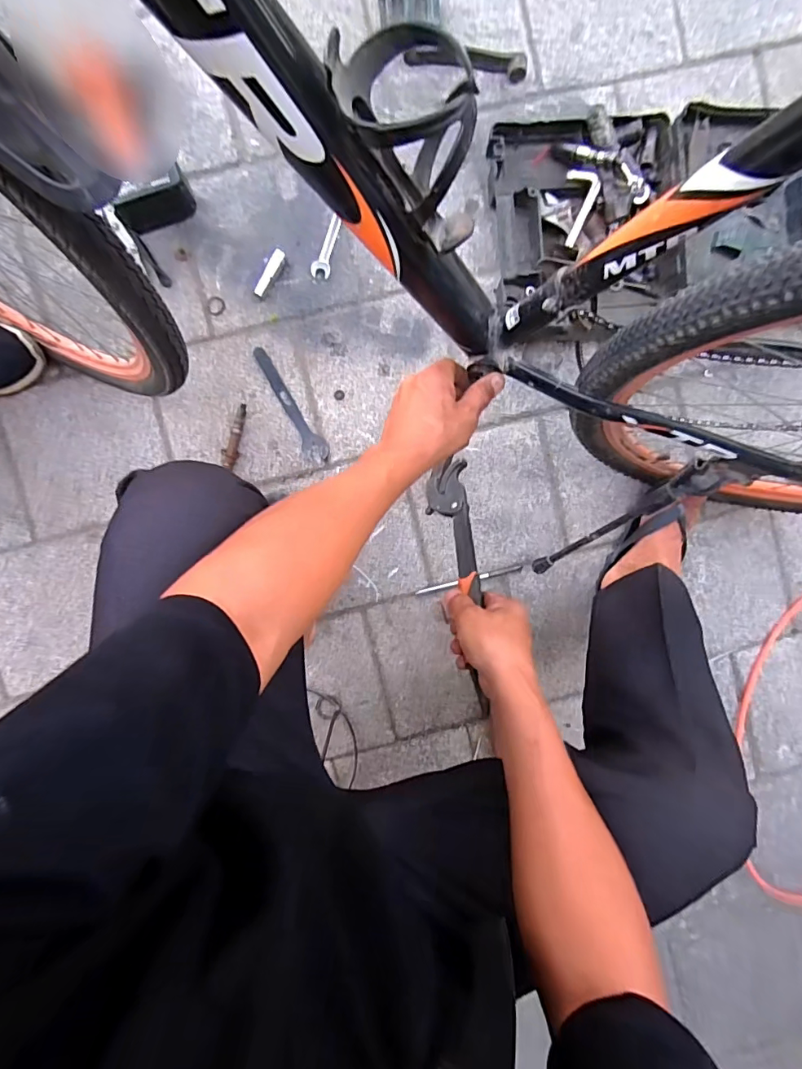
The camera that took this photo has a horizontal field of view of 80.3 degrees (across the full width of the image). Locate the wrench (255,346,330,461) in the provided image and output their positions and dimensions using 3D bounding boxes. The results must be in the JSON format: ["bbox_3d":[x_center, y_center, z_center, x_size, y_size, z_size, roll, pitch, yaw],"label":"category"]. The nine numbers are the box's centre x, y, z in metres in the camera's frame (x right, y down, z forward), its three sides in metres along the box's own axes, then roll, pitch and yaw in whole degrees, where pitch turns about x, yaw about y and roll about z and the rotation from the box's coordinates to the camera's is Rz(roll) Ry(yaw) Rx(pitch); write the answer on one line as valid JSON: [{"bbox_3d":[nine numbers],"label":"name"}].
[{"bbox_3d":[-0.184,-0.219,0.804,0.040,0.008,0.208,-28,95,0],"label":"wrench"}]

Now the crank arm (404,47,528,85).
[{"bbox_3d":[0.105,-0.760,0.756,0.193,0.031,0.025,8,94,-3],"label":"crank arm"}]

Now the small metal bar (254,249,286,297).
[{"bbox_3d":[-0.212,-0.425,0.775,0.017,0.018,0.082,30,92,-4],"label":"small metal bar"}]

